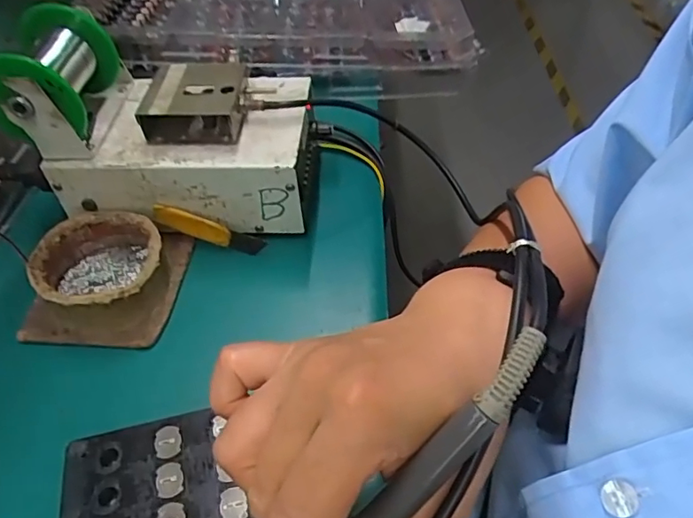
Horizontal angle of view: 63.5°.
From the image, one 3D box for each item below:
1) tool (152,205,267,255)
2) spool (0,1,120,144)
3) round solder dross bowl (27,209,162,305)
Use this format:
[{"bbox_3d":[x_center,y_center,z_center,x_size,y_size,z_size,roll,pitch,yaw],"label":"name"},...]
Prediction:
[{"bbox_3d":[-0.099,-0.022,0.406,0.080,0.019,0.012,19,48,-5],"label":"tool"},{"bbox_3d":[-0.204,-0.130,0.384,0.065,0.061,0.095,-4,46,2],"label":"spool"},{"bbox_3d":[-0.164,0.007,0.379,0.078,0.037,0.082,-1,48,1],"label":"round solder dross bowl"}]

